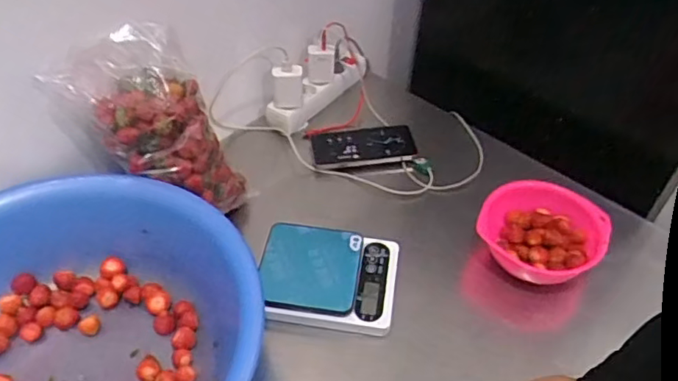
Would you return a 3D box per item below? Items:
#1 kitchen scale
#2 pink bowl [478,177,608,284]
[{"bbox_3d":[-0.012,0.113,0.736,0.171,0.046,0.134,6,46,3],"label":"kitchen scale"},{"bbox_3d":[0.266,0.060,0.756,0.147,0.072,0.143,1,46,-1],"label":"pink bowl"}]

